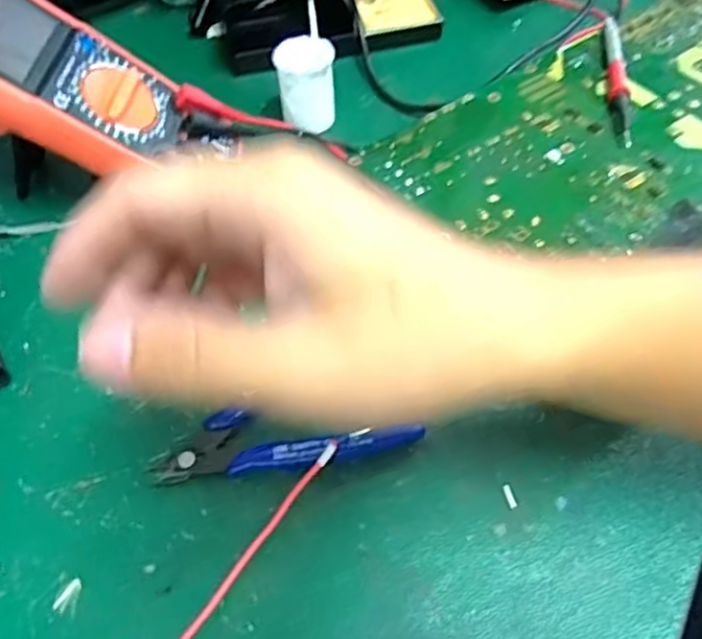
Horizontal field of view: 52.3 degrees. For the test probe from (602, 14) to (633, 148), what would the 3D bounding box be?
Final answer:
[{"bbox_3d":[0.164,-0.149,0.441,0.012,0.010,0.121,7,57,7],"label":"test probe"}]

